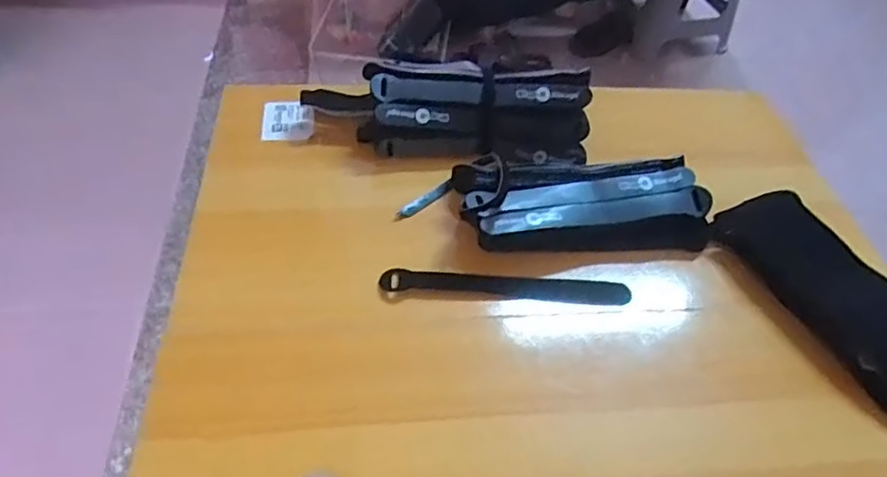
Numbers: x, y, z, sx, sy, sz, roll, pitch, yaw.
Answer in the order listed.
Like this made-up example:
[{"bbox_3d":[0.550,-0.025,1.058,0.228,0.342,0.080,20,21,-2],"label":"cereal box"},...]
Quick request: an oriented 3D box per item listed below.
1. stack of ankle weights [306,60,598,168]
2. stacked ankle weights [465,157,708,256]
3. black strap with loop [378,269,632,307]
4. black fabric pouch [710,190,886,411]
[{"bbox_3d":[0.004,-0.126,0.561,0.268,0.065,0.081,5,48,-2],"label":"stack of ankle weights"},{"bbox_3d":[0.120,-0.022,0.507,0.212,0.049,0.078,-7,50,-12],"label":"stacked ankle weights"},{"bbox_3d":[0.050,0.041,0.474,0.196,0.006,0.025,4,57,-3],"label":"black strap with loop"},{"bbox_3d":[0.319,0.042,0.488,0.084,0.023,0.198,-18,53,-21],"label":"black fabric pouch"}]

